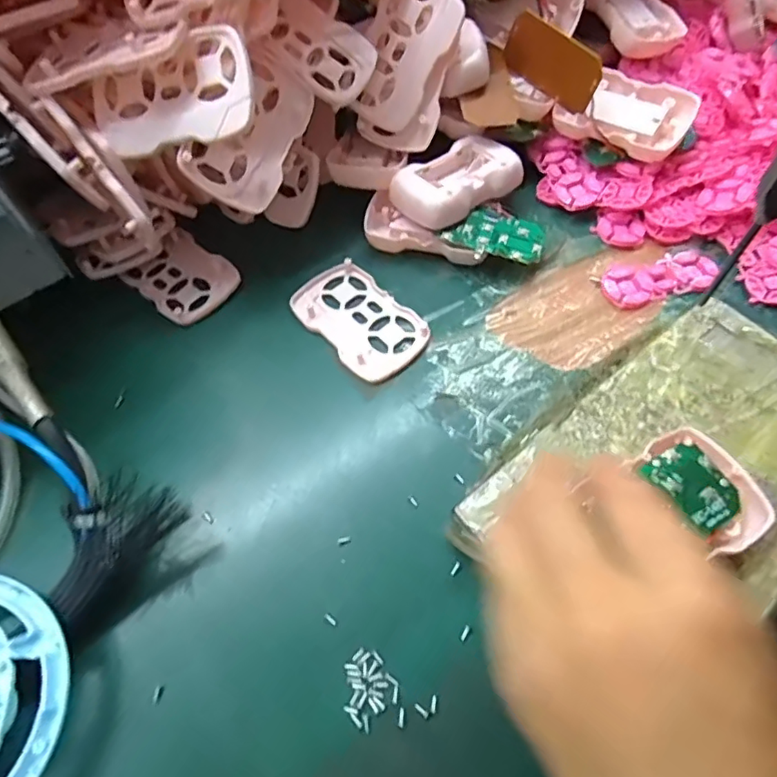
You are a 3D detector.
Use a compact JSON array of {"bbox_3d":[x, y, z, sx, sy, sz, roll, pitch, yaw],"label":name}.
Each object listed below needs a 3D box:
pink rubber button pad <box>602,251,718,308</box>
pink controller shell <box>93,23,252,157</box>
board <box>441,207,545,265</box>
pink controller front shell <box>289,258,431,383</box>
[{"bbox_3d":[0.177,-0.072,0.349,0.074,0.005,0.032,-13,61,-6],"label":"pink rubber button pad"},{"bbox_3d":[-0.113,-0.153,0.280,0.088,0.013,0.051,-8,92,11],"label":"pink controller shell"},{"bbox_3d":[0.071,-0.101,0.352,0.062,0.004,0.038,14,62,3],"label":"board"},{"bbox_3d":[-0.018,-0.044,0.338,0.055,0.005,0.088,-39,66,-19],"label":"pink controller front shell"}]

